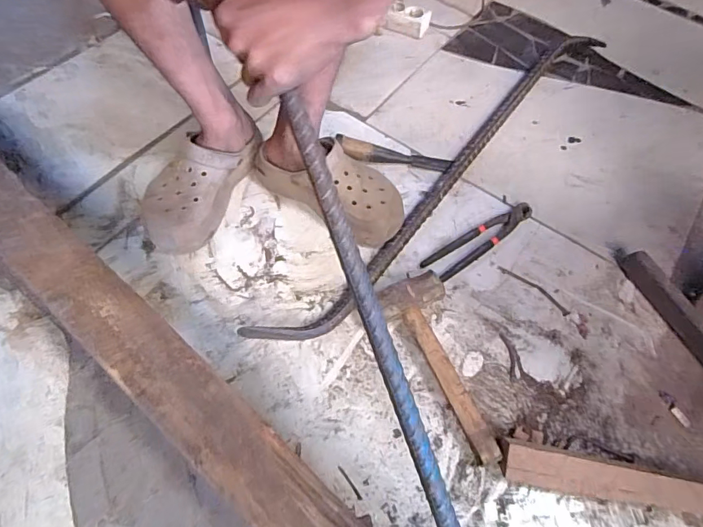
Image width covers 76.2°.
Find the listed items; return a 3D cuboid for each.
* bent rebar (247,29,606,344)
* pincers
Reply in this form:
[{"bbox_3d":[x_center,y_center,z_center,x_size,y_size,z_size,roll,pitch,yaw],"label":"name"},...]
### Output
[{"bbox_3d":[0.209,-0.191,0.818,0.099,0.029,0.982,39,66,17],"label":"bent rebar"},{"bbox_3d":[0.217,-0.040,0.743,0.226,0.014,0.046,-29,66,-18],"label":"pincers"}]

